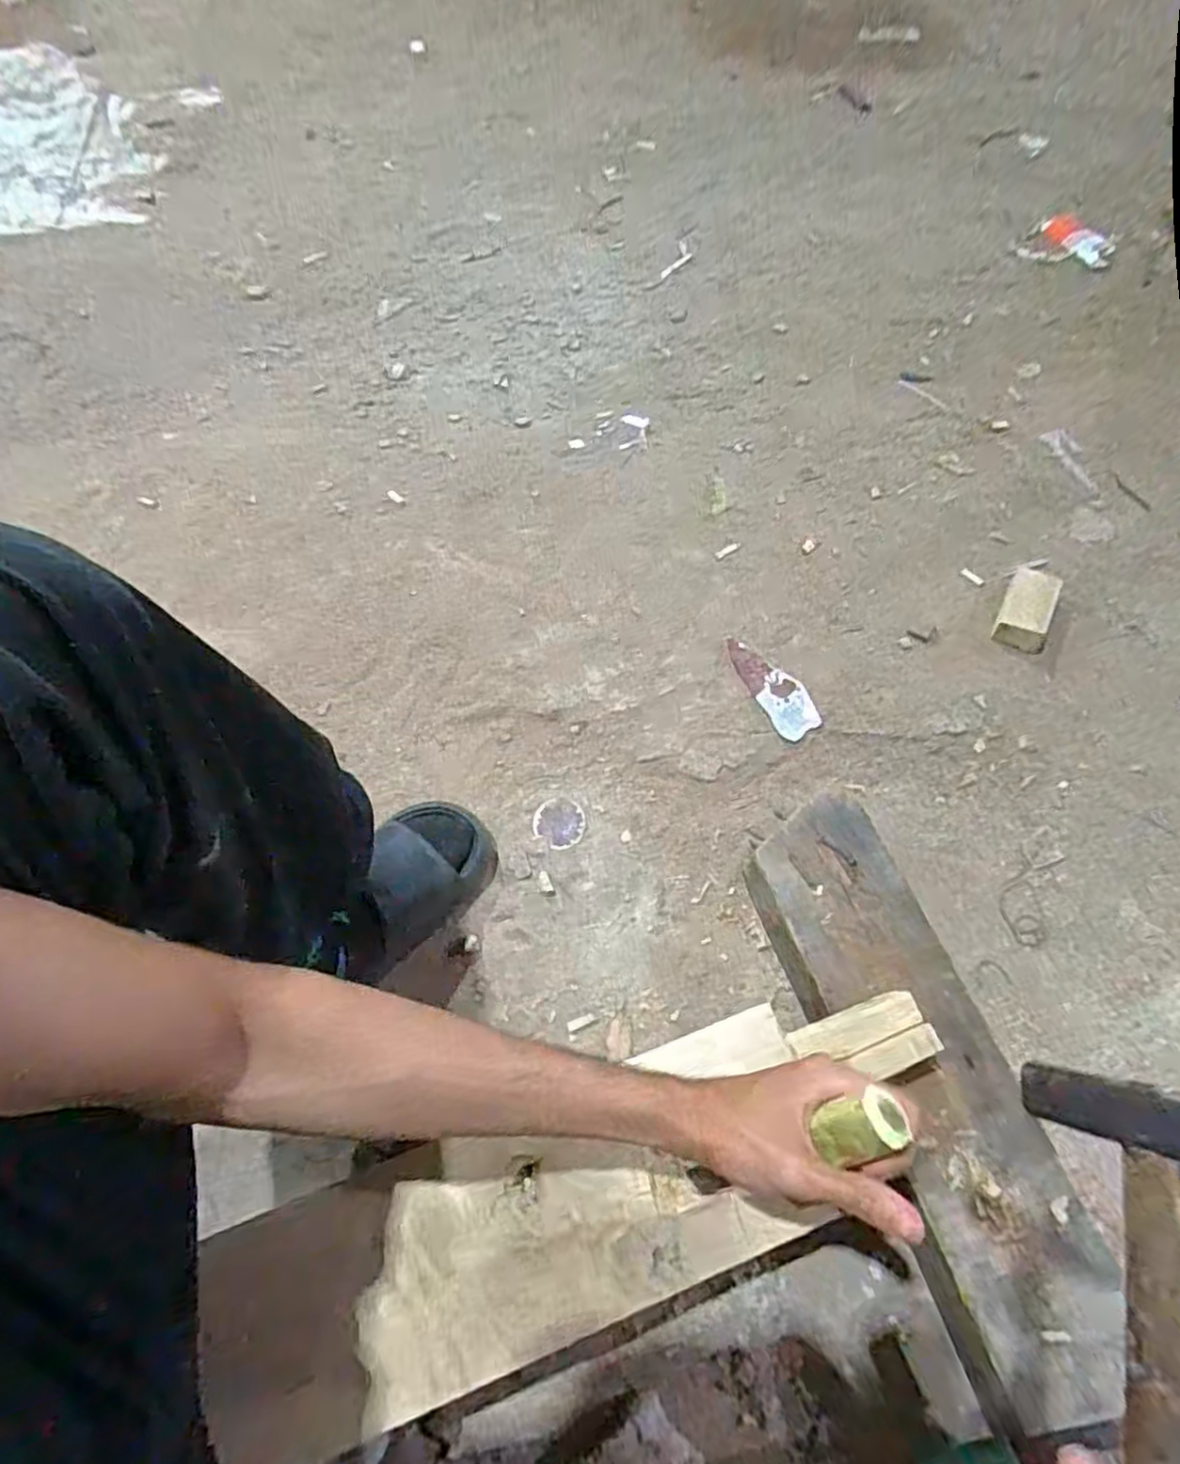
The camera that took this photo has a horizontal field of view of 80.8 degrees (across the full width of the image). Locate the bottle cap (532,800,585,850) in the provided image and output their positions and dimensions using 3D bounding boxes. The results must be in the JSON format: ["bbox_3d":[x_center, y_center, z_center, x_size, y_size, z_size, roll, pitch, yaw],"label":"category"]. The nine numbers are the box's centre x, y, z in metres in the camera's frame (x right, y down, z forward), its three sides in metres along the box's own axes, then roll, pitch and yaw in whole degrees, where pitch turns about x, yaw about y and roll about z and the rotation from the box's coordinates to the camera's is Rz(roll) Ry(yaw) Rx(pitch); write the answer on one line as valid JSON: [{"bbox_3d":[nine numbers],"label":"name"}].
[{"bbox_3d":[-0.031,0.094,0.719,0.052,0.004,0.051,-1,64,1],"label":"bottle cap"}]

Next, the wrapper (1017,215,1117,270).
[{"bbox_3d":[0.785,-0.798,1.128,0.120,0.016,0.132,33,69,16],"label":"wrapper"}]

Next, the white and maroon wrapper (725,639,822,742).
[{"bbox_3d":[0.204,-0.054,0.775,0.055,0.007,0.133,-27,66,-11],"label":"white and maroon wrapper"}]

